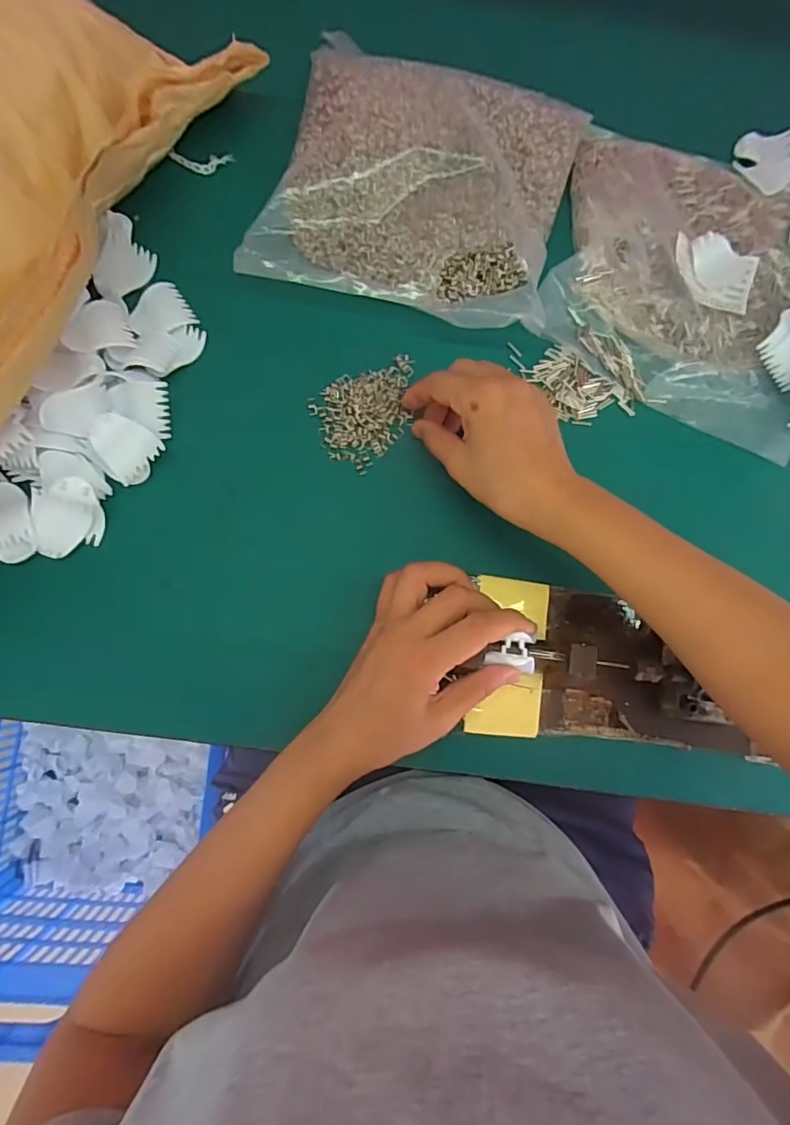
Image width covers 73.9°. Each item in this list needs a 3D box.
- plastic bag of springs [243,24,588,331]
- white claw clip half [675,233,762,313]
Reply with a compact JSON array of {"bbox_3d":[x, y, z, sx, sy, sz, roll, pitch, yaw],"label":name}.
[{"bbox_3d":[0.021,-0.287,0.404,0.216,0.037,0.207,12,81,-1],"label":"plastic bag of springs"},{"bbox_3d":[0.250,-0.228,0.413,0.067,0.014,0.053,10,81,-2],"label":"white claw clip half"}]

